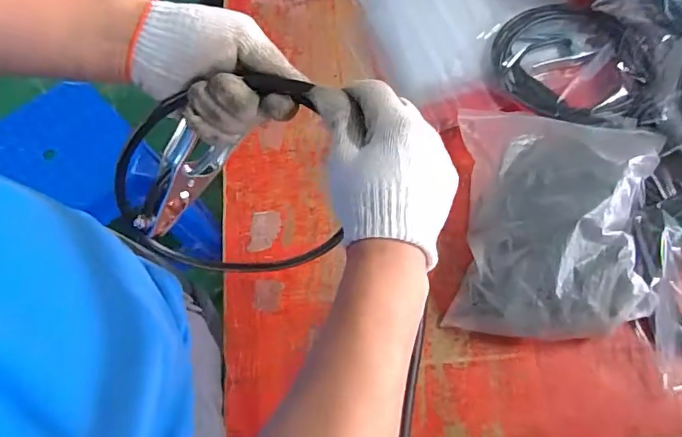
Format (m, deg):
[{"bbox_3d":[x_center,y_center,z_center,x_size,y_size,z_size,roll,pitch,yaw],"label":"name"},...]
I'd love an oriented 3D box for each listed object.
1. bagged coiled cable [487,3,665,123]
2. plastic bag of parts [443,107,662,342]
[{"bbox_3d":[0.370,-0.251,0.797,0.242,0.048,0.227,0,68,0],"label":"bagged coiled cable"},{"bbox_3d":[0.289,-0.007,0.690,0.249,0.102,0.335,8,68,4],"label":"plastic bag of parts"}]

